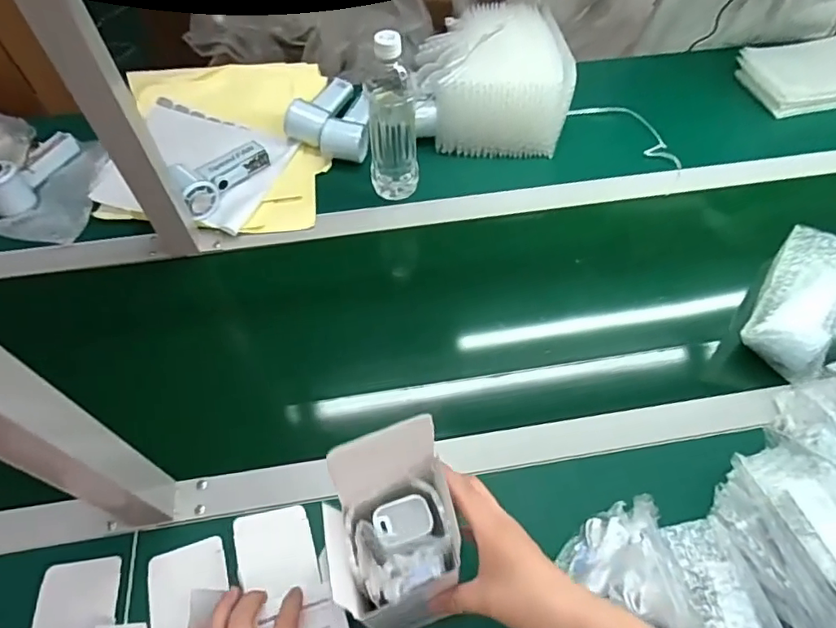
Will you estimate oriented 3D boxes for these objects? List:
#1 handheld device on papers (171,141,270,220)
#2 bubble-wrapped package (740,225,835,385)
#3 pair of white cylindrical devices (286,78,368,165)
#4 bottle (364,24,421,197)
[{"bbox_3d":[-0.275,-0.194,0.742,0.056,0.054,0.144,28,62,17],"label":"handheld device on papers"},{"bbox_3d":[0.448,-0.023,0.624,0.087,0.046,0.205,32,63,19],"label":"bubble-wrapped package"},{"bbox_3d":[-0.111,-0.297,0.815,0.131,0.049,0.131,27,62,16],"label":"pair of white cylindrical devices"},{"bbox_3d":[-0.034,-0.253,0.691,0.063,0.223,0.063,-2,58,-1],"label":"bottle"}]

